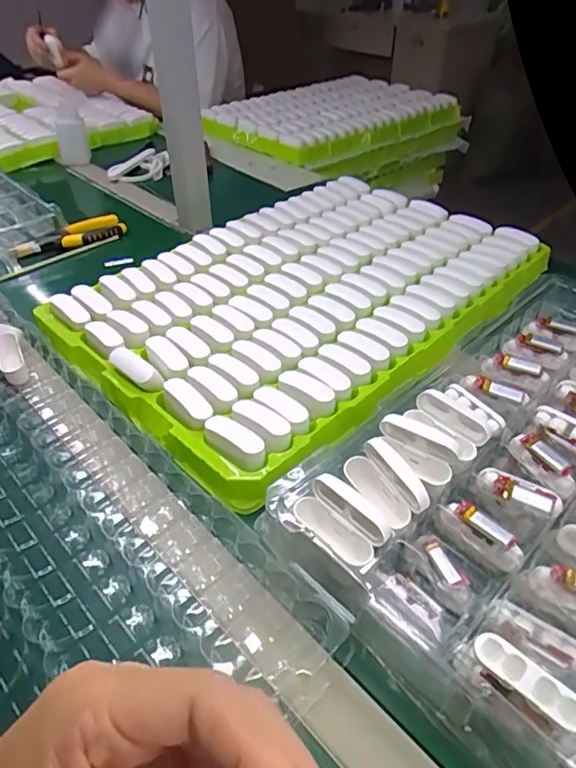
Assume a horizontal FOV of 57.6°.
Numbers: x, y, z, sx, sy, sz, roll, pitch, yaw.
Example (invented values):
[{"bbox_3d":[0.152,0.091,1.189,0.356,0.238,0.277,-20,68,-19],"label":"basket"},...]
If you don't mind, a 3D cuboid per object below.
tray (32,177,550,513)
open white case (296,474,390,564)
[{"bbox_3d":[0.033,-0.124,0.660,0.571,0.034,0.403,-33,50,-29],"label":"tray"},{"bbox_3d":[0.039,0.100,0.372,0.033,0.041,0.063,-31,49,-30],"label":"open white case"}]

